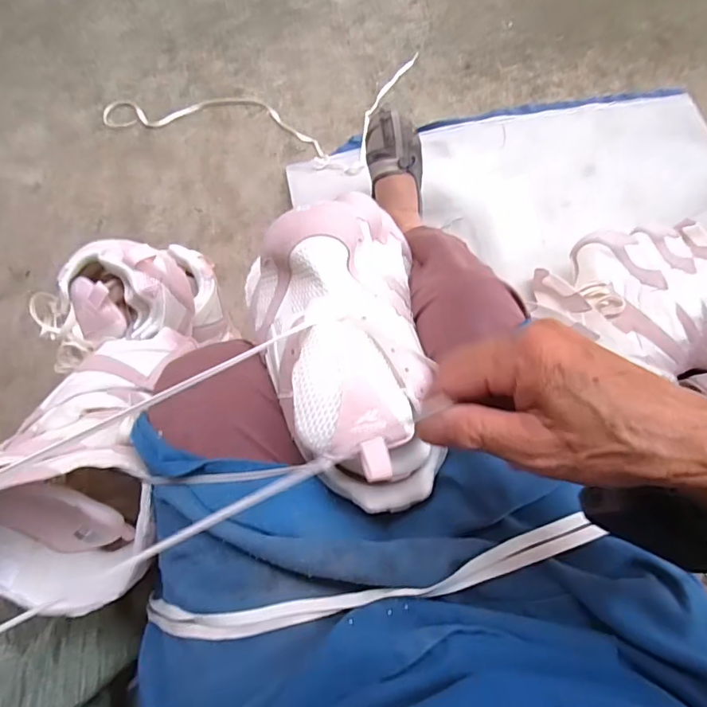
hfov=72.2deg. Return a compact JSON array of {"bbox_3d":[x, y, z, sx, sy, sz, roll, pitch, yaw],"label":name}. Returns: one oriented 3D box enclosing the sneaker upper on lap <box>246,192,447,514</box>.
[{"bbox_3d":[-0.008,-0.009,0.385,0.137,0.094,0.248,-7,71,-1],"label":"sneaker upper on lap"}]

